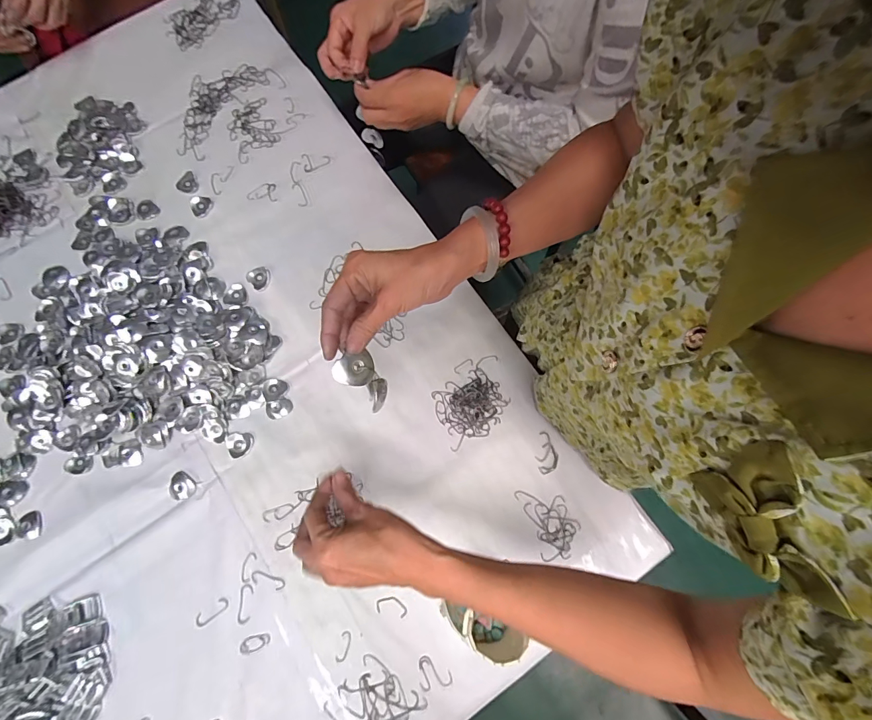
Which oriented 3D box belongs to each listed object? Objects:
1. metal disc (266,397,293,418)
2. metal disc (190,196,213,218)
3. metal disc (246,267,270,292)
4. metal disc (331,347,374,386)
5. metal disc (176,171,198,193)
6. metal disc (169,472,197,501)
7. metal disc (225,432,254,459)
[{"bbox_3d":[-0.226,0.069,0.588,0.037,0.005,0.027,-18,77,-3],"label":"metal disc"},{"bbox_3d":[-0.376,-0.246,0.652,0.030,0.008,0.035,-10,77,-1],"label":"metal disc"},{"bbox_3d":[-0.270,-0.126,0.622,0.039,0.006,0.033,38,80,9],"label":"metal disc"},{"bbox_3d":[-0.068,0.008,0.337,0.034,0.006,0.027,-9,94,-28],"label":"metal disc"},{"bbox_3d":[-0.406,-0.287,0.664,0.031,0.006,0.040,-23,77,-4],"label":"metal disc"},{"bbox_3d":[-0.352,0.174,0.566,0.034,0.005,0.038,-12,77,-2],"label":"metal disc"},{"bbox_3d":[-0.277,0.118,0.575,0.036,0.005,0.034,0,77,1],"label":"metal disc"}]

